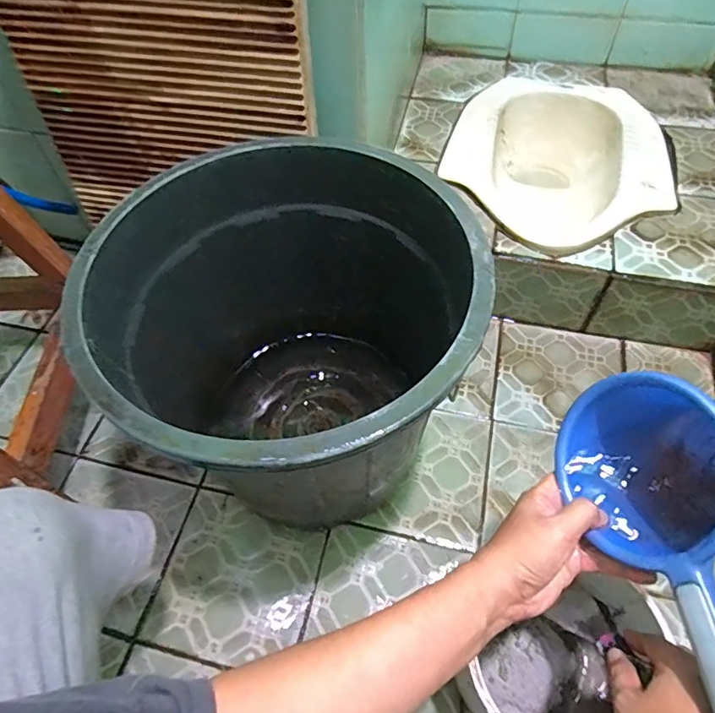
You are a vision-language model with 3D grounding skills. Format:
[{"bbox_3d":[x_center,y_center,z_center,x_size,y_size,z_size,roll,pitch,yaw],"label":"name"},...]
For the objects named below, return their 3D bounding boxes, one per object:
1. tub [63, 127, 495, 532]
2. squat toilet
[{"bbox_3d":[-0.057,-0.008,0.622,0.392,0.372,0.441,20,58,15],"label":"tub"},{"bbox_3d":[0.352,-0.328,0.927,0.366,0.139,0.470,12,56,10],"label":"squat toilet"}]

